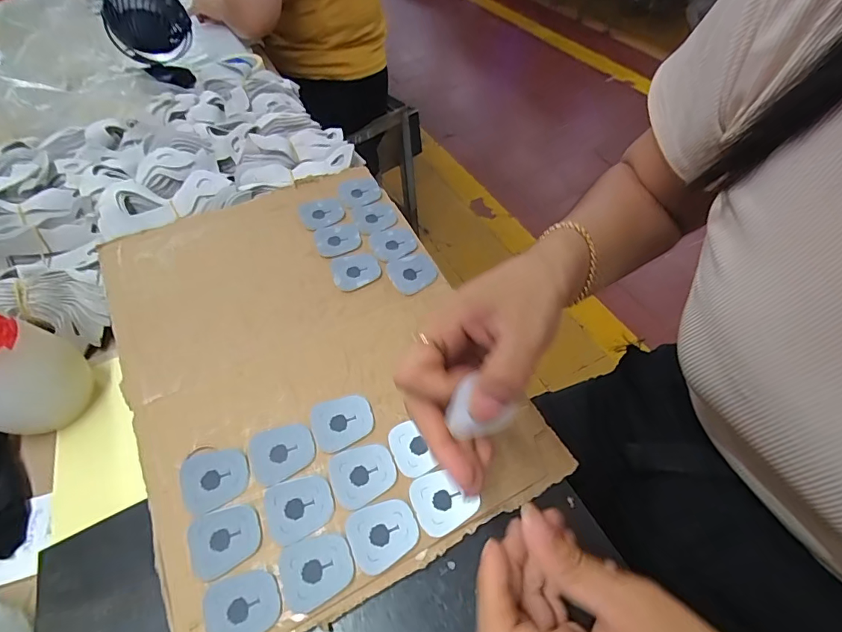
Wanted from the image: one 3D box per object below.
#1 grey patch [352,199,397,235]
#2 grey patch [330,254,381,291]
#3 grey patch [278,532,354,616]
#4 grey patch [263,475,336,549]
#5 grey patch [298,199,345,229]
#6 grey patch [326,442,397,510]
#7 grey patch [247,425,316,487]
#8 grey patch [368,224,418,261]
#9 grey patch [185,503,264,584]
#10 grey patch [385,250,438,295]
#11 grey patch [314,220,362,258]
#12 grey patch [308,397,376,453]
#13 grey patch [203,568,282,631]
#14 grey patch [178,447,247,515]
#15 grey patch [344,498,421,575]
[{"bbox_3d":[-0.041,-0.089,0.404,0.043,0.004,0.034,-30,64,-28],"label":"grey patch"},{"bbox_3d":[-0.053,-0.037,0.364,0.038,0.004,0.032,-16,58,-11],"label":"grey patch"},{"bbox_3d":[-0.058,0.139,0.246,0.039,0.004,0.033,-17,58,-12],"label":"grey patch"},{"bbox_3d":[-0.072,0.112,0.263,0.039,0.004,0.033,-16,58,-11],"label":"grey patch"},{"bbox_3d":[-0.088,-0.092,0.399,0.038,0.004,0.033,-17,58,-12],"label":"grey patch"},{"bbox_3d":[-0.035,0.096,0.273,0.039,0.004,0.033,-16,58,-11],"label":"grey patch"},{"bbox_3d":[-0.087,0.084,0.280,0.040,0.004,0.033,-14,58,-10],"label":"grey patch"},{"bbox_3d":[-0.024,-0.063,0.386,0.040,0.004,0.035,-31,62,-20],"label":"grey patch"},{"bbox_3d":[-0.112,0.127,0.255,0.039,0.004,0.033,-16,58,-11],"label":"grey patch"},{"bbox_3d":[-0.007,-0.037,0.367,0.040,0.004,0.034,-26,60,-17],"label":"grey patch"},{"bbox_3d":[-0.072,-0.068,0.383,0.038,0.004,0.035,-20,59,-13],"label":"grey patch"},{"bbox_3d":[-0.051,0.069,0.292,0.038,0.004,0.033,-17,58,-12],"label":"grey patch"},{"bbox_3d":[-0.095,0.154,0.237,0.038,0.004,0.033,-19,59,-13],"label":"grey patch"},{"bbox_3d":[-0.126,0.097,0.273,0.038,0.005,0.036,-20,59,-14],"label":"grey patch"},{"bbox_3d":[-0.022,0.123,0.256,0.038,0.004,0.032,-20,59,-14],"label":"grey patch"}]

